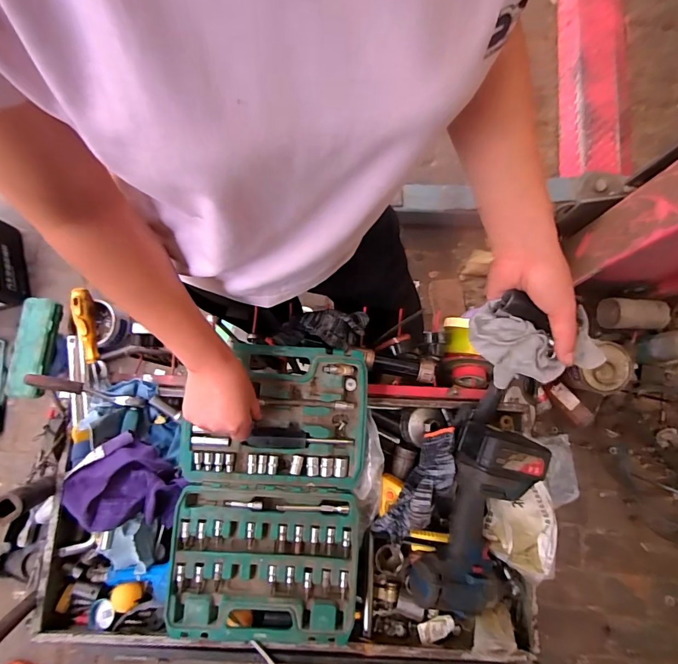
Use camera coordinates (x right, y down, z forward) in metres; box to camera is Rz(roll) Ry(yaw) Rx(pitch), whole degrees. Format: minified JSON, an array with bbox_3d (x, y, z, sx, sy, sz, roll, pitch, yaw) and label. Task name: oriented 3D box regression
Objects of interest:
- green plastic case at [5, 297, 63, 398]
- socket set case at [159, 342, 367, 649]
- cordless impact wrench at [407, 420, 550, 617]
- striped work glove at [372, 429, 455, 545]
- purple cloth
[{"bbox_3d":[-0.858,0.044,1.142,0.097,0.055,0.279,3,79,-1],"label":"green plastic case"},{"bbox_3d":[-0.091,0.211,0.554,0.247,0.051,0.378,4,78,-1],"label":"socket set case"},{"bbox_3d":[0.191,0.253,0.553,0.120,0.077,0.249,19,92,3],"label":"cordless impact wrench"},{"bbox_3d":[0.120,0.216,0.573,0.061,0.063,0.175,33,80,4],"label":"striped work glove"},{"bbox_3d":[-0.293,0.221,0.561,0.128,0.063,0.121,41,81,6],"label":"purple cloth"}]

